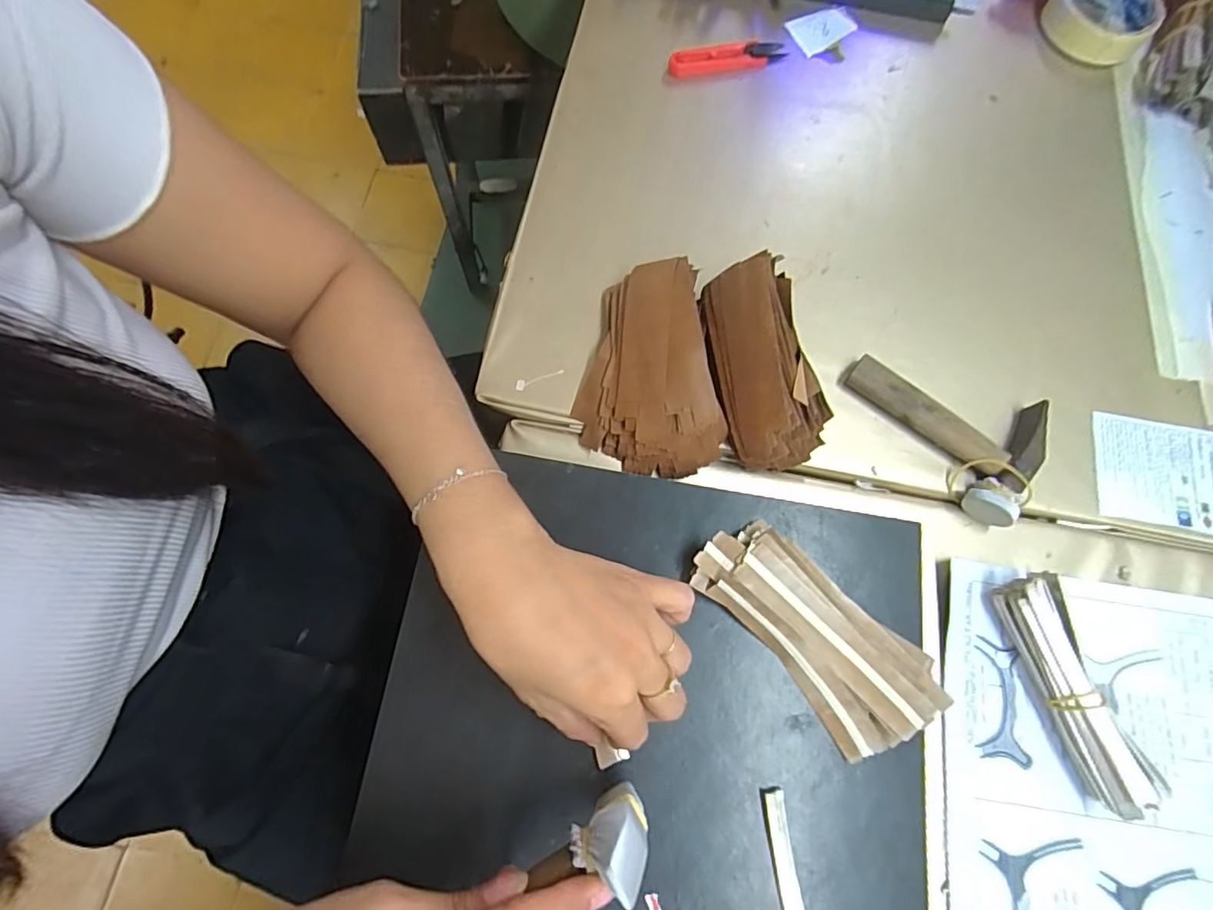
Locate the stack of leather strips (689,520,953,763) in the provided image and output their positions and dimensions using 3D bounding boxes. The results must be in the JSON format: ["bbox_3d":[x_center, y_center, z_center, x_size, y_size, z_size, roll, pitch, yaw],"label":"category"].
[{"bbox_3d":[0.116,0.097,0.314,0.062,0.028,0.140,-41,79,-12],"label":"stack of leather strips"}]

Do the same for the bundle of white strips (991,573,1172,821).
[{"bbox_3d":[0.272,0.137,0.326,0.034,0.030,0.127,-13,75,-5],"label":"bundle of white strips"}]

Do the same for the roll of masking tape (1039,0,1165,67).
[{"bbox_3d":[0.429,-0.380,0.483,0.085,0.030,0.082,0,74,-2],"label":"roll of masking tape"}]

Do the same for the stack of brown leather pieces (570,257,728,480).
[{"bbox_3d":[0.026,-0.061,0.365,0.088,0.043,0.141,-2,74,-2],"label":"stack of brown leather pieces"}]

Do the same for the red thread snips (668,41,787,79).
[{"bbox_3d":[0.102,-0.332,0.464,0.100,0.014,0.026,-12,74,-5],"label":"red thread snips"}]

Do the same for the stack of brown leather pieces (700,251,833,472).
[{"bbox_3d":[0.103,-0.065,0.366,0.061,0.052,0.140,-10,74,-5],"label":"stack of brown leather pieces"}]

